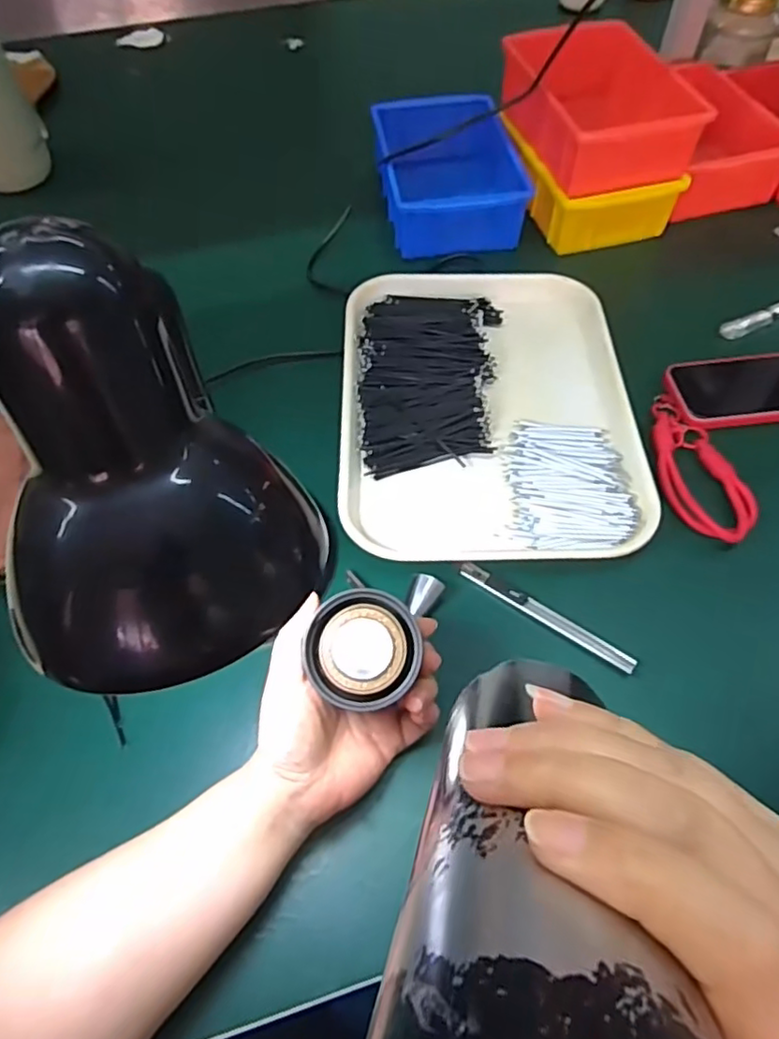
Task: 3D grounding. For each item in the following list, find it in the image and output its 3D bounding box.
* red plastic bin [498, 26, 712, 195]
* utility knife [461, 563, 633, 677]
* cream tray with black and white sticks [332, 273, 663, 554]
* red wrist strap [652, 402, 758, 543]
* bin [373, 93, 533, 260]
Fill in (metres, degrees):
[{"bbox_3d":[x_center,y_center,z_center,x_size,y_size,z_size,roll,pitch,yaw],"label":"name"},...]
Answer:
[{"bbox_3d":[0.206,-0.403,0.622,0.148,0.067,0.183,-11,58,-6],"label":"red plastic bin"},{"bbox_3d":[0.104,0.063,0.424,0.127,0.005,0.012,31,63,18],"label":"utility knife"},{"bbox_3d":[0.077,-0.099,0.520,0.226,0.026,0.290,-2,58,-1],"label":"cream tray with black and white sticks"},{"bbox_3d":[0.230,-0.040,0.485,0.063,0.011,0.134,-14,59,-9],"label":"red wrist strap"},{"bbox_3d":[0.060,-0.365,0.663,0.137,0.062,0.194,-4,58,-2],"label":"bin"}]

